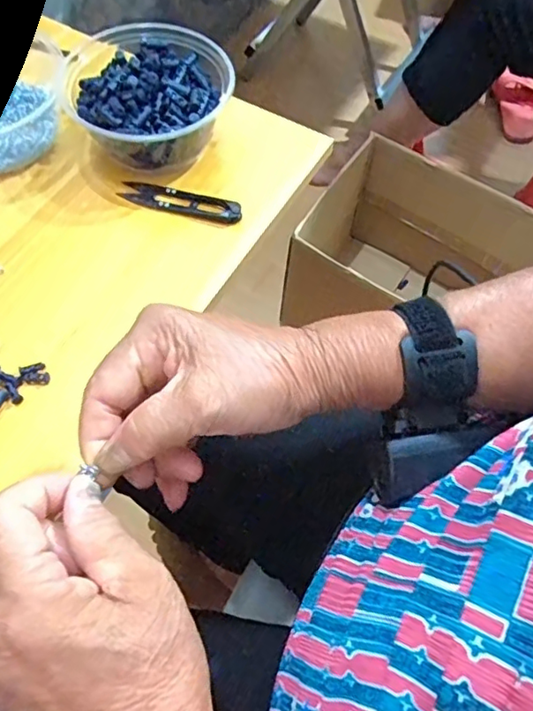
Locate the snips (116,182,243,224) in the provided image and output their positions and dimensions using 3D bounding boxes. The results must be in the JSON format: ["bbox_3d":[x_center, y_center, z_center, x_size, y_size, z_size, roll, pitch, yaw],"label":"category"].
[{"bbox_3d":[-0.069,-0.124,0.458,0.100,0.009,0.026,16,64,7],"label":"snips"}]

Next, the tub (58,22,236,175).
[{"bbox_3d":[-0.100,-0.204,0.463,0.127,0.056,0.127,1,63,-1],"label":"tub"}]

